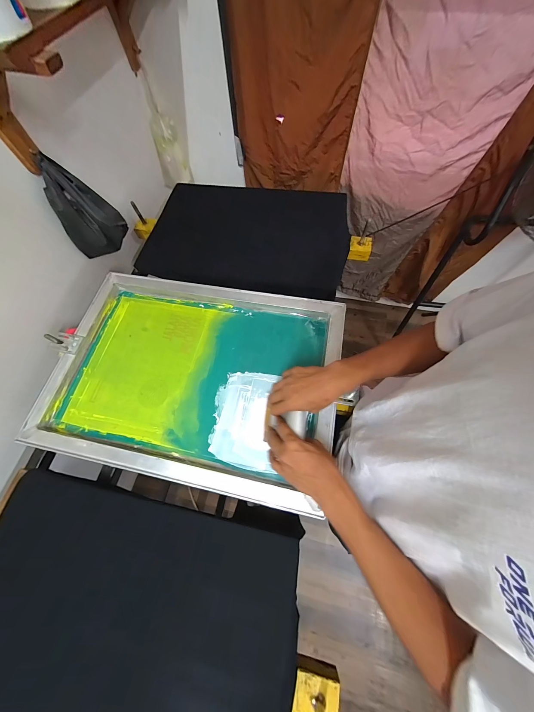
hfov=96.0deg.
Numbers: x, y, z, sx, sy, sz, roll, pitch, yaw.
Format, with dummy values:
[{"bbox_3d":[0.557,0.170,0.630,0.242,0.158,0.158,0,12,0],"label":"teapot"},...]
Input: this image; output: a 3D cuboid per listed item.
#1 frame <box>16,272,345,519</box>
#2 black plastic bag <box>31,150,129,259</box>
[{"bbox_3d":[-0.174,0.030,0.572,0.655,0.041,0.466,10,70,7],"label":"frame"},{"bbox_3d":[-0.495,-0.388,0.661,0.079,0.227,0.154,40,76,16],"label":"black plastic bag"}]

